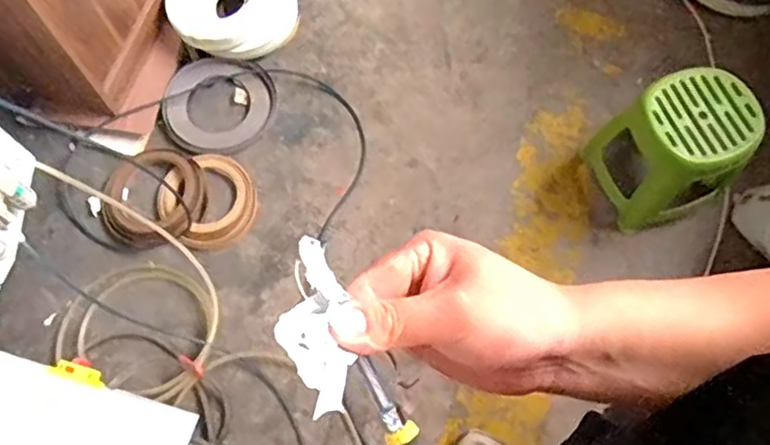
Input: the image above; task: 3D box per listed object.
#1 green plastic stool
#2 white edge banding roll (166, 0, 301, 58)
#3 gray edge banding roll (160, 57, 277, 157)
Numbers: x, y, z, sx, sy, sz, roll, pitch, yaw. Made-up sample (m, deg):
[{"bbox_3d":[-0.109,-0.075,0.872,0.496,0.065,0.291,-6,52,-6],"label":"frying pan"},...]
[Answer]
[{"bbox_3d":[0.710,-0.176,1.541,0.296,0.306,0.277,-30,72,-10],"label":"green plastic stool"},{"bbox_3d":[-0.438,-0.640,1.812,0.373,0.174,0.253,-38,71,-15],"label":"white edge banding roll"},{"bbox_3d":[-0.469,-0.329,1.753,0.305,0.050,0.313,0,70,0],"label":"gray edge banding roll"}]

